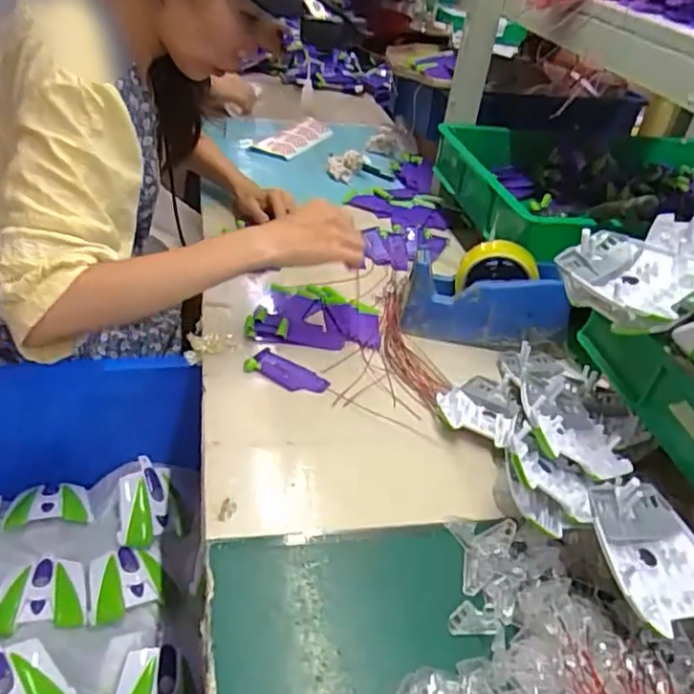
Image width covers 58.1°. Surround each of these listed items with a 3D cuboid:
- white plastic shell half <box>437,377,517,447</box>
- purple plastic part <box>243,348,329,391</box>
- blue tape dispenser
[{"bbox_3d":[0.145,0.061,0.665,0.079,0.023,0.098,24,39,20],"label":"white plastic shell half"},{"bbox_3d":[-0.066,0.028,0.686,0.091,0.007,0.041,25,39,22],"label":"purple plastic part"},{"bbox_3d":[0.172,-0.063,0.759,0.192,0.107,0.075,13,37,9],"label":"blue tape dispenser"}]

